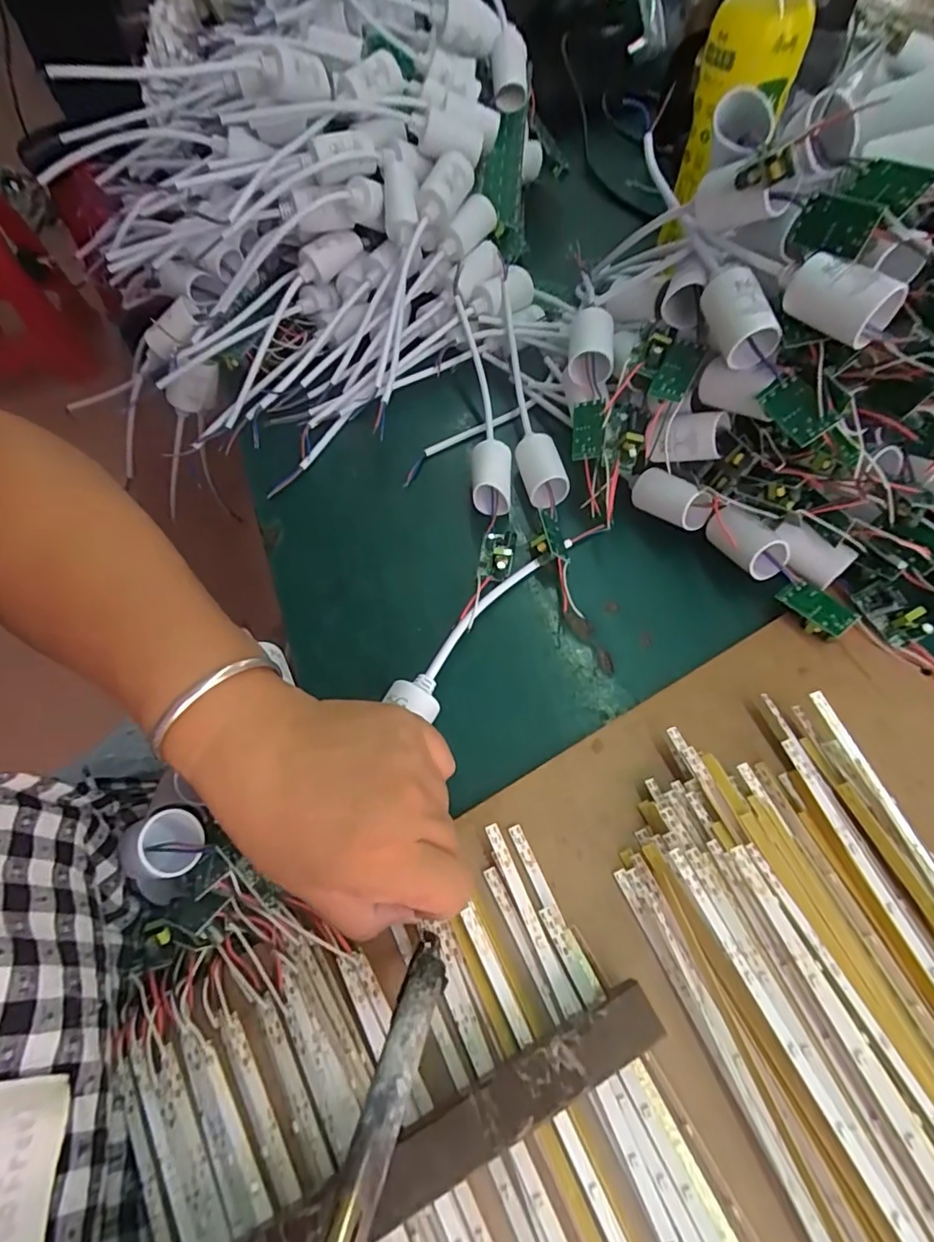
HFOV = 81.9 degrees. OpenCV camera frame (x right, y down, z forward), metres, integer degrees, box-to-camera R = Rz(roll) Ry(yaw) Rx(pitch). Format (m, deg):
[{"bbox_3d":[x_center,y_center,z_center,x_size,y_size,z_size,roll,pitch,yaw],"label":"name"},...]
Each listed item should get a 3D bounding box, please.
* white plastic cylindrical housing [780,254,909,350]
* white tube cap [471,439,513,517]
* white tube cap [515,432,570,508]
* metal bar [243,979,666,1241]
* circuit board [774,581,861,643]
[{"bbox_3d":[0.177,-0.153,0.253,0.024,0.027,0.045,-32,64,-15],"label":"white plastic cylindrical housing"},{"bbox_3d":[0.017,-0.097,0.362,0.026,0.028,0.047,-1,61,2],"label":"white tube cap"},{"bbox_3d":[0.051,-0.100,0.362,0.029,0.025,0.053,-8,60,-2],"label":"white tube cap"},{"bbox_3d":[-0.021,0.199,0.194,0.208,0.022,0.024,-26,63,-11],"label":"metal bar"},{"bbox_3d":[0.200,-0.007,0.309,0.021,0.014,0.038,-40,61,-4],"label":"circuit board"}]

